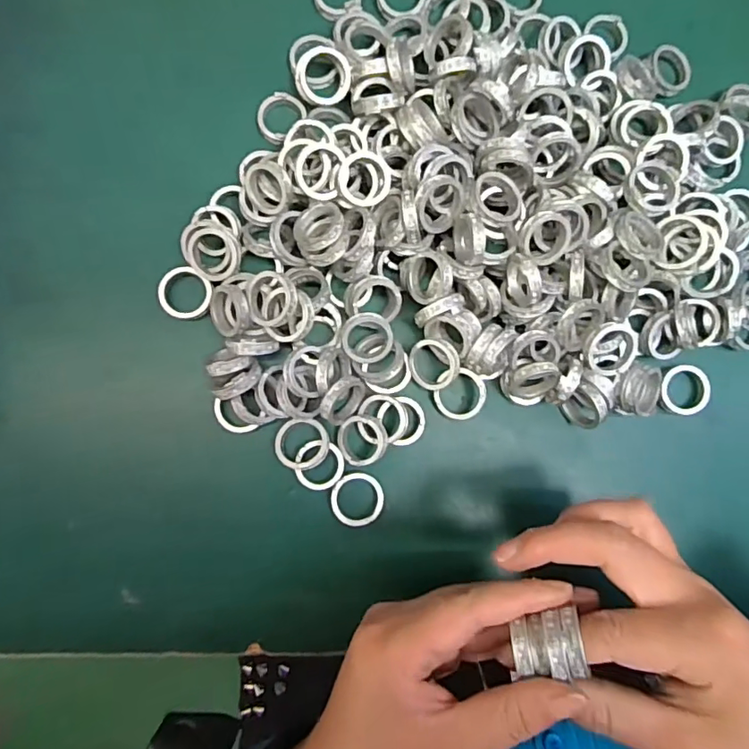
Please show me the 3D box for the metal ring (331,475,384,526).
[{"bbox_3d":[-0.008,0.061,0.258,0.026,0.004,0.024,0,88,-4],"label":"metal ring"}]

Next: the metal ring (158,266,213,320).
[{"bbox_3d":[-0.091,-0.039,0.258,0.026,0.010,0.025,0,88,-4],"label":"metal ring"}]

